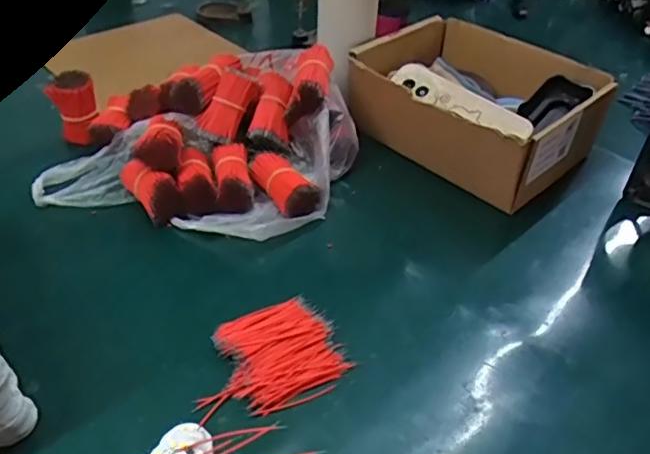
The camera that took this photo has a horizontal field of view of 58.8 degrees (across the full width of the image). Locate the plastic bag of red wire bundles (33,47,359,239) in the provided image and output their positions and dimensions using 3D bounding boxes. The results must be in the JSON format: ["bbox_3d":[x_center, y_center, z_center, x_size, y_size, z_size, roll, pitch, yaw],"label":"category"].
[{"bbox_3d":[-0.119,-0.108,0.563,0.291,0.082,0.228,10,40,7],"label":"plastic bag of red wire bundles"}]

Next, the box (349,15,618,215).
[{"bbox_3d":[0.159,-0.128,0.608,0.190,0.093,0.218,-27,49,-32],"label":"box"}]

